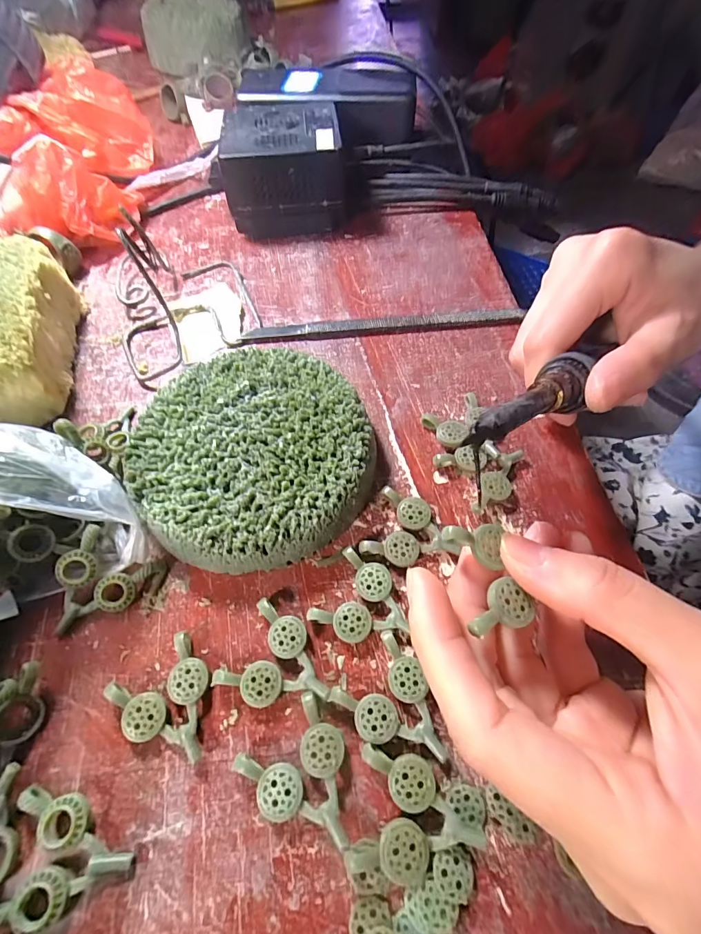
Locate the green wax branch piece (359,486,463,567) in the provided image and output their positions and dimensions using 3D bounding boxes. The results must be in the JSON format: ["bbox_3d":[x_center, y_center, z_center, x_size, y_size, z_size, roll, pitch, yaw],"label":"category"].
[{"bbox_3d":[0.026,0.028,0.163,0.036,0.006,0.029,18,61,11],"label":"green wax branch piece"}]

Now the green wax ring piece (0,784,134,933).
[{"bbox_3d":[-0.083,0.114,0.115,0.037,0.007,0.029,5,59,3],"label":"green wax ring piece"}]

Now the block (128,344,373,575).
[{"bbox_3d":[-0.041,-0.008,0.174,0.098,0.025,0.103,0,59,0],"label":"block"}]

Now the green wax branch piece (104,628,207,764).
[{"bbox_3d":[-0.061,0.081,0.134,0.029,0.007,0.036,-34,65,-18],"label":"green wax branch piece"}]

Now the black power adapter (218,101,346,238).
[{"bbox_3d":[-0.045,-0.206,0.275,0.074,0.052,0.073,-5,59,-2],"label":"black power adapter"}]

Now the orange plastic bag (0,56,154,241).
[{"bbox_3d":[-0.187,-0.207,0.271,0.089,0.062,0.141,-9,60,-5],"label":"orange plastic bag"}]

